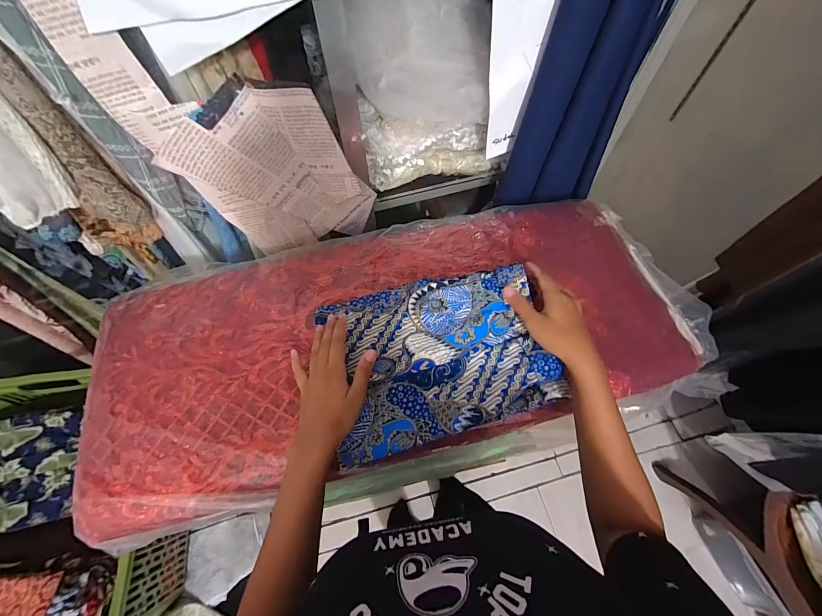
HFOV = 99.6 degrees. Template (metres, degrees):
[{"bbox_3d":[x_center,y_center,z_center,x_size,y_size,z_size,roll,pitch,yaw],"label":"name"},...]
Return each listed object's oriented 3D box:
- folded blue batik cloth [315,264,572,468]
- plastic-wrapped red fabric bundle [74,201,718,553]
[{"bbox_3d":[0.033,0.054,0.440,0.269,0.055,0.197,-15,63,-7],"label":"folded blue batik cloth"},{"bbox_3d":[-0.009,0.030,0.523,0.850,0.068,0.375,-14,63,-6],"label":"plastic-wrapped red fabric bundle"}]

